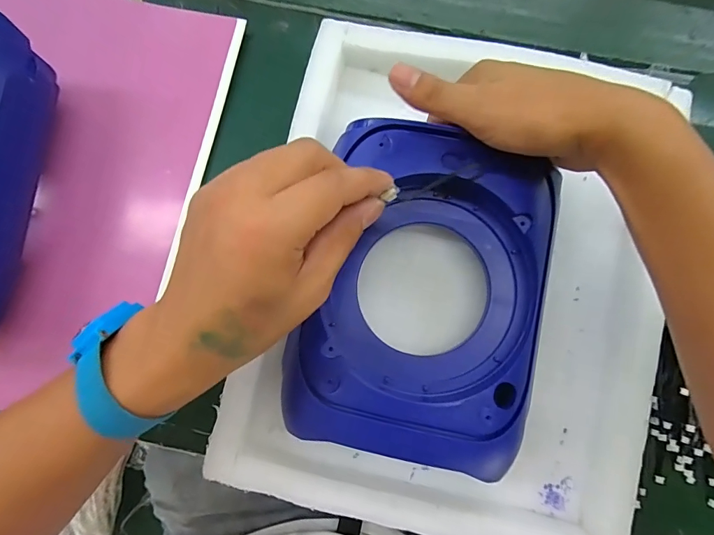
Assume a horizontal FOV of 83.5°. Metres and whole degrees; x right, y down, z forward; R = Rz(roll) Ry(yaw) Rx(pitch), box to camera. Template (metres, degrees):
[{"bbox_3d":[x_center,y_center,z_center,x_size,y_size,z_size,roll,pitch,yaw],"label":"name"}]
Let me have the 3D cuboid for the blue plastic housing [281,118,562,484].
[{"bbox_3d":[0.047,0.015,0.269,0.158,0.044,0.214,12,78,2],"label":"blue plastic housing"}]

